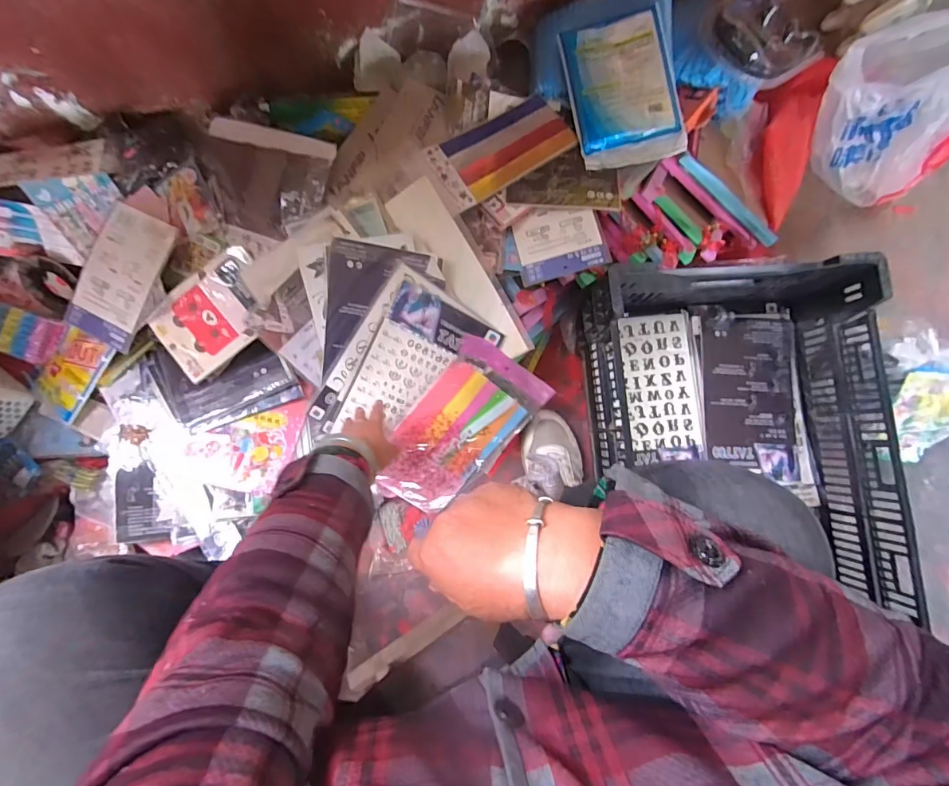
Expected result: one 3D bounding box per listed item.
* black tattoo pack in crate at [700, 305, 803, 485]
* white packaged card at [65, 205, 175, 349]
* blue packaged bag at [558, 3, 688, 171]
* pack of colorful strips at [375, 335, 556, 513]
[{"bbox_3d":[0.465,-0.002,0.754,0.167,0.023,0.280,4,83,-3],"label":"black tattoo pack in crate"},{"bbox_3d":[-0.512,-0.169,0.646,0.127,0.011,0.195,31,93,8],"label":"white packaged card"},{"bbox_3d":[0.220,-0.448,0.658,0.151,0.040,0.224,-10,84,-4],"label":"blue packaged bag"},{"bbox_3d":[-0.023,0.062,0.683,0.153,0.020,0.281,35,102,-14],"label":"pack of colorful strips"}]

